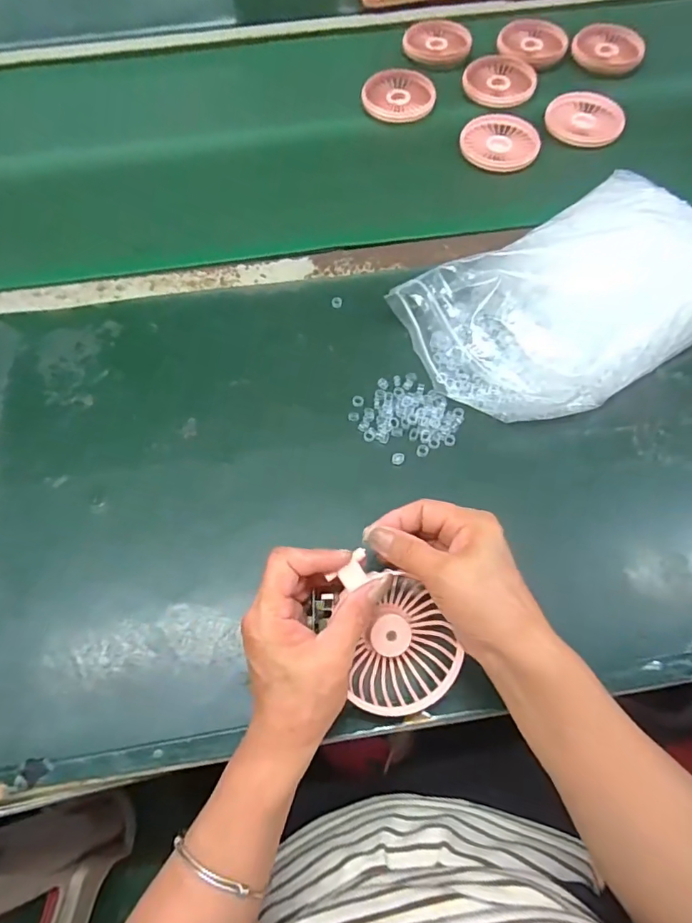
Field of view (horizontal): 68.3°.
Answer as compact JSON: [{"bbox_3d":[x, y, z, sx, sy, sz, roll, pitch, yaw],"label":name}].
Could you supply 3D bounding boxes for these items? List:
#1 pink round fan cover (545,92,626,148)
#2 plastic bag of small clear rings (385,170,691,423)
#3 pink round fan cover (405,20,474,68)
[{"bbox_3d":[0.278,-0.400,0.595,0.084,0.018,0.072,2,64,1],"label":"pink round fan cover"},{"bbox_3d":[0.207,-0.145,0.448,0.293,0.068,0.178,-30,68,-13],"label":"plastic bag of small clear rings"},{"bbox_3d":[0.120,-0.552,0.670,0.086,0.008,0.090,0,64,0],"label":"pink round fan cover"}]

